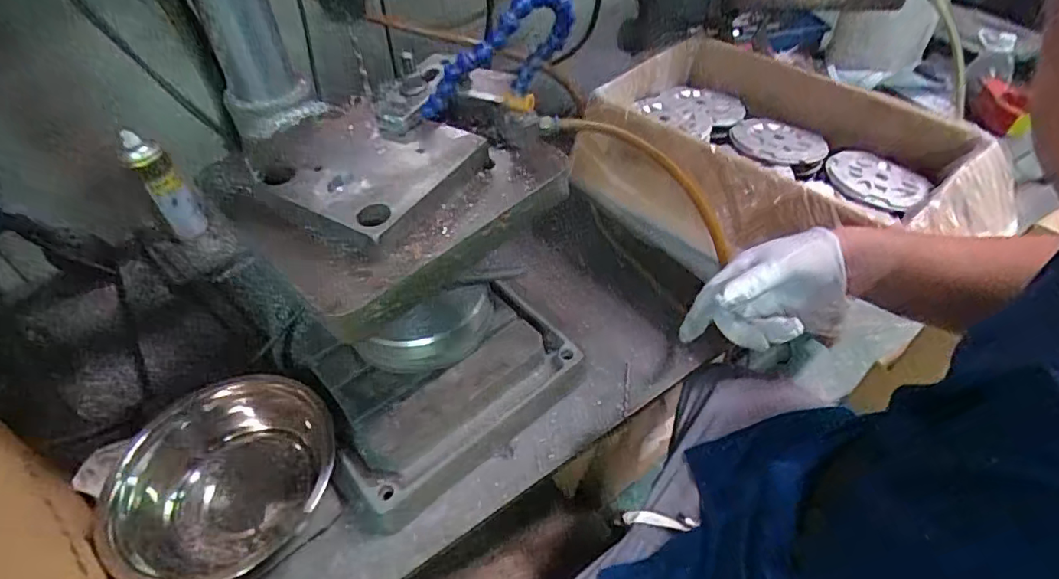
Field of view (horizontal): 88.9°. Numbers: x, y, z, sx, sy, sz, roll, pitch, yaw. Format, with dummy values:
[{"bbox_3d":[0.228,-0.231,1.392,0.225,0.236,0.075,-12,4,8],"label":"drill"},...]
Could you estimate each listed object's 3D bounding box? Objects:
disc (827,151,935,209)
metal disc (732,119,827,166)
[{"bbox_3d":[0.467,-0.151,0.729,0.123,0.009,0.123,-1,48,1],"label":"disc"},{"bbox_3d":[0.366,-0.220,0.799,0.129,0.012,0.129,-1,48,1],"label":"metal disc"}]

